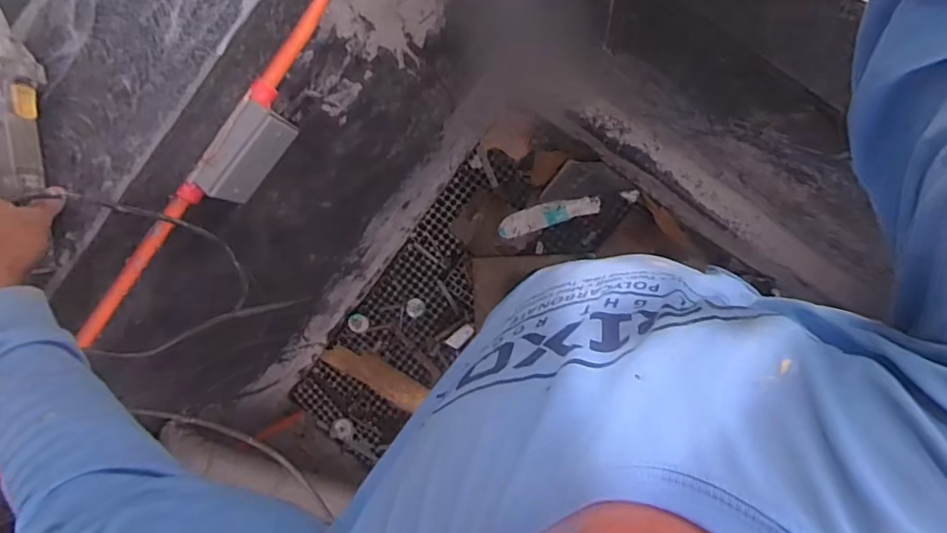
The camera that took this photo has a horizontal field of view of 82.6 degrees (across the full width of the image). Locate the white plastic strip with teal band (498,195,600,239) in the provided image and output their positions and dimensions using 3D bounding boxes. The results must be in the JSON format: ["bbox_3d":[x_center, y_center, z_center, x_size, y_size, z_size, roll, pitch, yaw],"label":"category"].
[{"bbox_3d":[0.213,-0.148,1.527,0.286,0.015,0.068,-16,103,3],"label":"white plastic strip with teal band"}]

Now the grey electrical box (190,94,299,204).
[{"bbox_3d":[-0.267,-0.133,0.634,0.035,0.072,0.120,37,95,8],"label":"grey electrical box"}]

